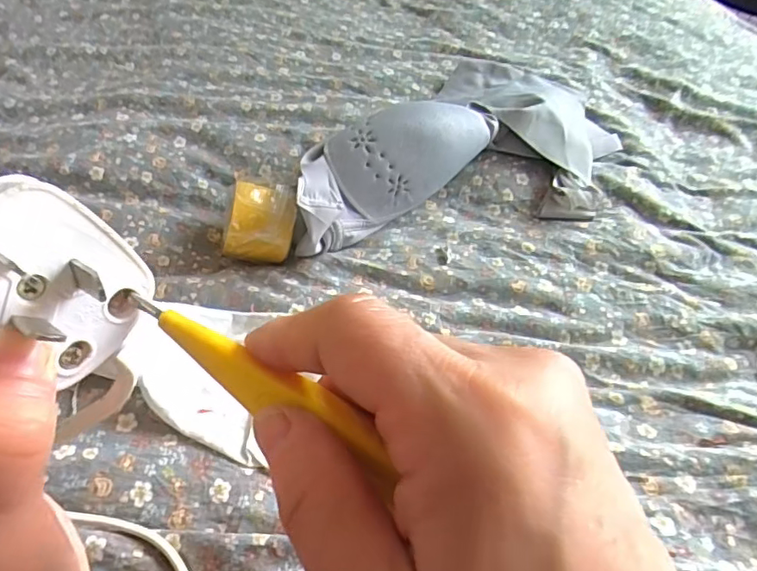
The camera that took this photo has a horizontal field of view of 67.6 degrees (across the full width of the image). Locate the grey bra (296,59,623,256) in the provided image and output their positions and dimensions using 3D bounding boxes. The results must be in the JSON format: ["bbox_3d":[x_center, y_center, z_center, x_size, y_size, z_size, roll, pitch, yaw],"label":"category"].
[{"bbox_3d":[0.079,-0.130,0.500,0.319,0.071,0.171,-10,49,-12],"label":"grey bra"}]

